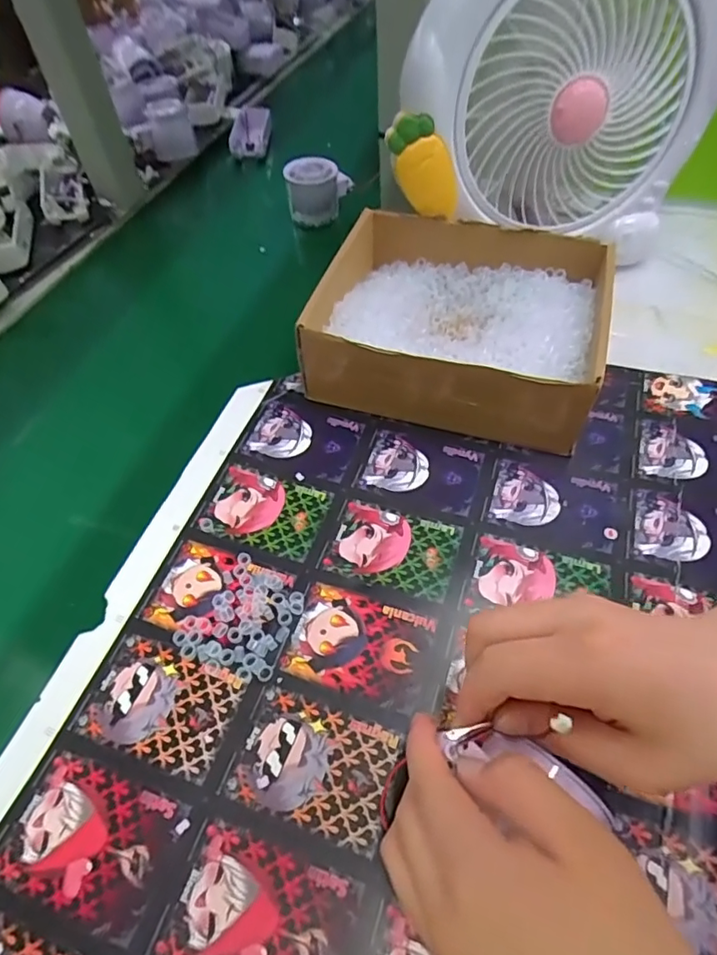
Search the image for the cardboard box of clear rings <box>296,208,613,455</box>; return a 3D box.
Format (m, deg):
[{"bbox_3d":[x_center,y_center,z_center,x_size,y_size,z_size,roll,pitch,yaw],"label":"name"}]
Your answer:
[{"bbox_3d":[0.076,-0.123,0.434,0.217,0.073,0.176,14,55,12],"label":"cardboard box of clear rings"}]

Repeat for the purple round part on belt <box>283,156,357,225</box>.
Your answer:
[{"bbox_3d":[-0.046,-0.321,0.602,0.058,0.063,0.050,19,56,16],"label":"purple round part on belt"}]

